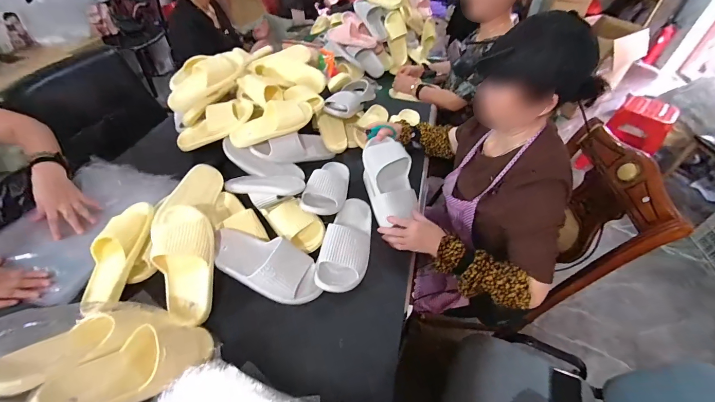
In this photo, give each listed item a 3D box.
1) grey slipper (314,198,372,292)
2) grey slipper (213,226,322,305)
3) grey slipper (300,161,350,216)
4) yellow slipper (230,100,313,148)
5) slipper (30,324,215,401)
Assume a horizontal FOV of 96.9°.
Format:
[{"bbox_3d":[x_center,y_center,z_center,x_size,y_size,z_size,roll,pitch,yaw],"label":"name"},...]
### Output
[{"bbox_3d":[-0.019,0.083,0.759,0.109,0.069,0.276,11,45,8],"label":"grey slipper"},{"bbox_3d":[-0.192,0.126,0.698,0.252,0.062,0.129,25,48,4],"label":"grey slipper"},{"bbox_3d":[-0.078,-0.042,0.858,0.103,0.057,0.201,10,45,7],"label":"grey slipper"},{"bbox_3d":[-0.247,-0.229,0.919,0.251,0.079,0.083,-28,52,-12],"label":"yellow slipper"},{"bbox_3d":[-0.341,0.252,0.498,0.107,0.054,0.242,36,25,28],"label":"slipper"}]

